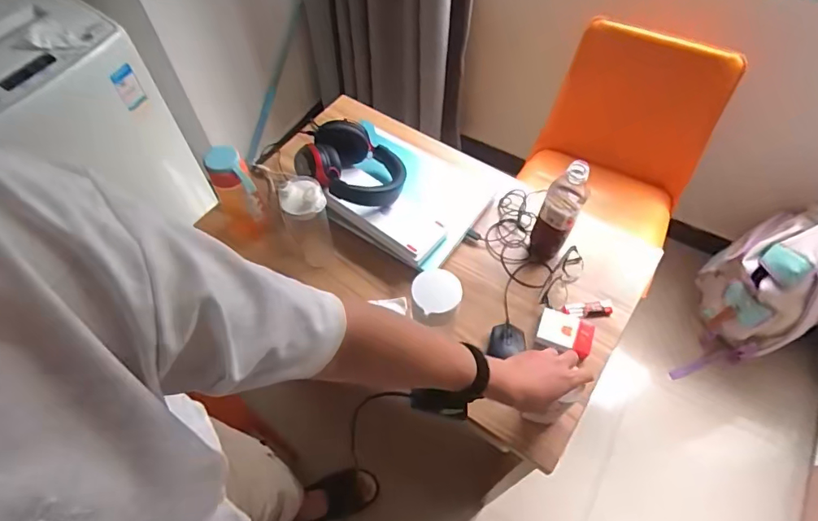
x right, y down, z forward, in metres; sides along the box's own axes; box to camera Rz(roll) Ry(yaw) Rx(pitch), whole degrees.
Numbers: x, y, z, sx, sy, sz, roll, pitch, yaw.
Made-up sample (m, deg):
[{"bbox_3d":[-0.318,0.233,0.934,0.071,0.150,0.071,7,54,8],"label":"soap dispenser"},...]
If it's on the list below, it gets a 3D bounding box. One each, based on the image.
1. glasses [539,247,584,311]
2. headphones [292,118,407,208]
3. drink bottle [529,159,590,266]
[{"bbox_3d":[0.284,0.035,0.877,0.044,0.025,0.130,29,63,17],"label":"glasses"},{"bbox_3d":[-0.113,-0.180,0.919,0.205,0.074,0.184,-5,58,-3],"label":"headphones"},{"bbox_3d":[0.260,-0.079,0.835,0.063,0.218,0.057,21,61,13],"label":"drink bottle"}]

